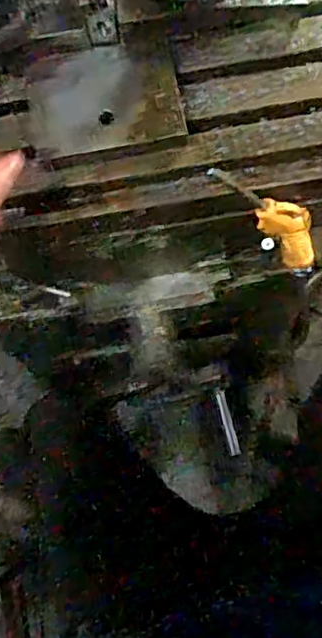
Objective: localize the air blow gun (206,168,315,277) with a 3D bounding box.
[{"bbox_3d":[0.115,-0.080,0.556,0.056,0.233,0.022,-5,73,25],"label":"air blow gun"}]

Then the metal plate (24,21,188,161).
[{"bbox_3d":[-0.049,-0.196,0.512,0.128,0.008,0.100,-11,84,0],"label":"metal plate"}]

